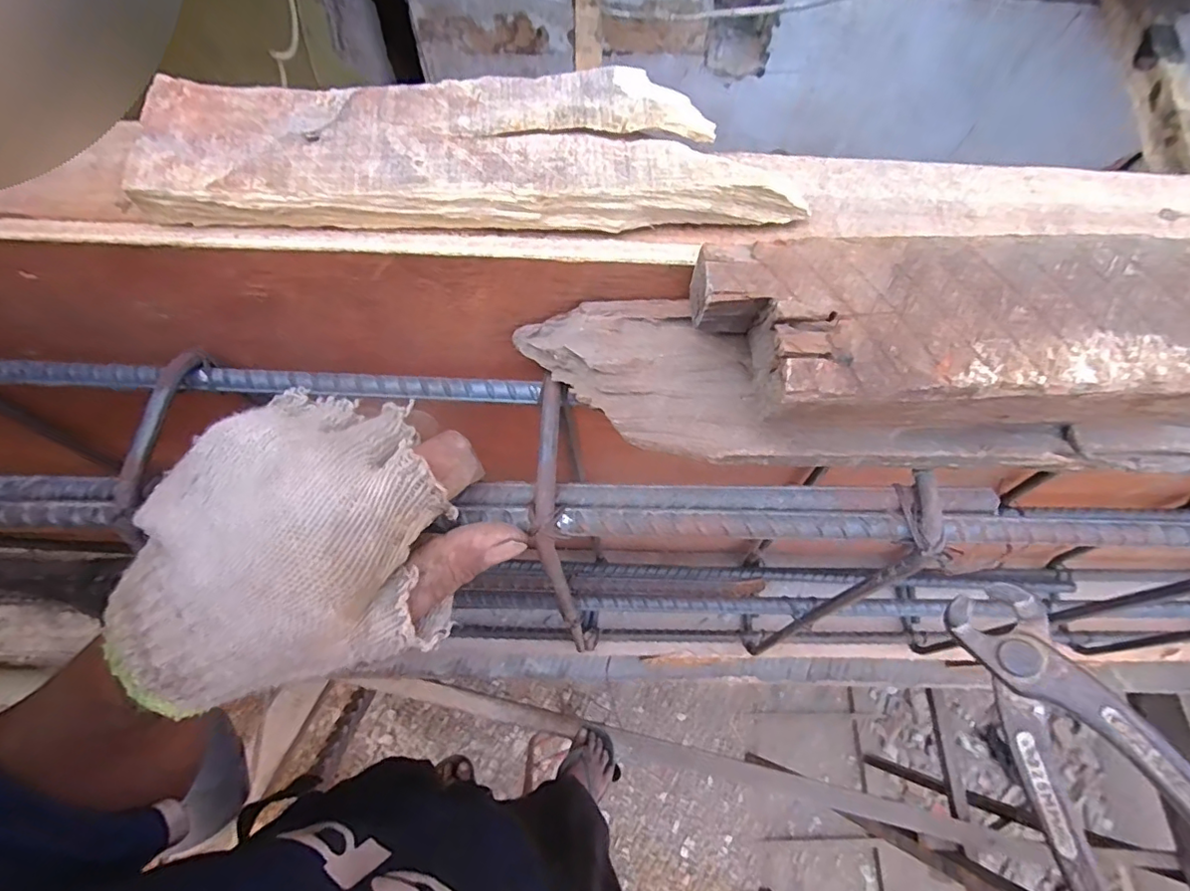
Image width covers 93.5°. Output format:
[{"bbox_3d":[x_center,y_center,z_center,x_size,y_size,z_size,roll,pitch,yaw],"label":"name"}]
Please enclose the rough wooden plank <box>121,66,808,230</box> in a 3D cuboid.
[{"bbox_3d":[-0.045,-0.113,0.213,0.234,0.021,0.054,0,68,-3],"label":"rough wooden plank"}]

